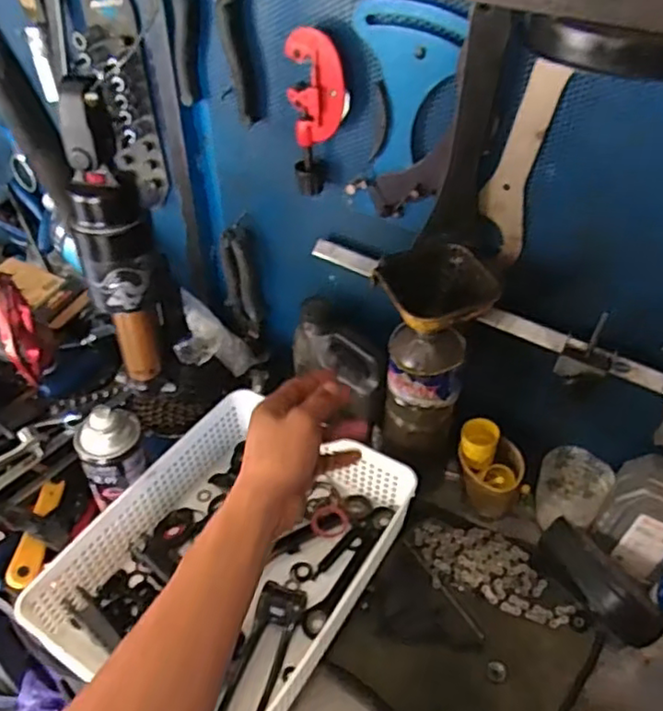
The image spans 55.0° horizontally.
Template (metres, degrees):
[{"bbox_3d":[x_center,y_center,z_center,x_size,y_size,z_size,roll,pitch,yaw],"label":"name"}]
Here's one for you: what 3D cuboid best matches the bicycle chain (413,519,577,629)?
[{"bbox_3d":[0.173,0.228,0.688,0.168,0.014,0.081,14,47,12],"label":"bicycle chain"}]

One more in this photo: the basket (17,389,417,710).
[{"bbox_3d":[-0.095,0.201,0.641,0.240,0.077,0.321,26,50,22],"label":"basket"}]

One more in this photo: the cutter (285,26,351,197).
[{"bbox_3d":[-0.012,-0.218,0.584,0.054,0.144,0.022,7,46,5],"label":"cutter"}]

